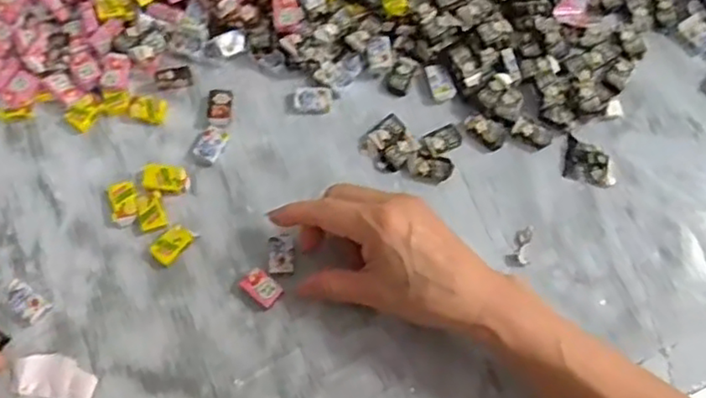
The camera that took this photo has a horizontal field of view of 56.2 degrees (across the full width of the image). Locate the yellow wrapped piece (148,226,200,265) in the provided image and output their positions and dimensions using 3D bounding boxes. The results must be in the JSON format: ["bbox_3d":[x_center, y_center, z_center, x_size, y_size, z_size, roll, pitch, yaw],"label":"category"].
[{"bbox_3d":[-0.122,0.030,0.448,0.018,0.008,0.029,39,75,10],"label":"yellow wrapped piece"}]

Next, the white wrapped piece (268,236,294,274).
[{"bbox_3d":[-0.049,0.037,0.446,0.016,0.006,0.026,-3,72,-3],"label":"white wrapped piece"}]

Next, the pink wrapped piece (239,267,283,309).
[{"bbox_3d":[-0.061,0.059,0.440,0.026,0.008,0.018,40,75,10],"label":"pink wrapped piece"}]

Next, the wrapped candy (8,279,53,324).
[{"bbox_3d":[-0.214,0.066,0.431,0.033,0.007,0.017,35,74,9],"label":"wrapped candy"}]

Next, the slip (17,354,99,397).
[{"bbox_3d":[-0.187,0.113,0.419,0.049,0.004,0.027,10,72,1],"label":"slip"}]

